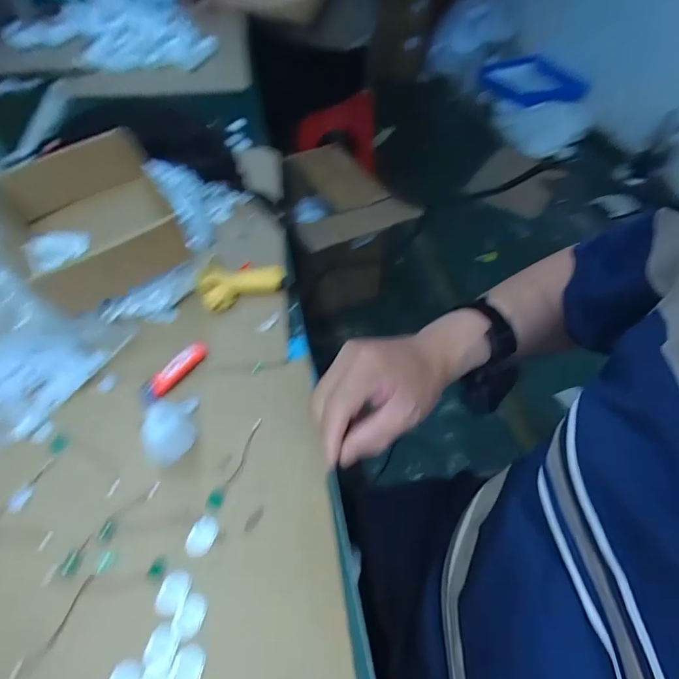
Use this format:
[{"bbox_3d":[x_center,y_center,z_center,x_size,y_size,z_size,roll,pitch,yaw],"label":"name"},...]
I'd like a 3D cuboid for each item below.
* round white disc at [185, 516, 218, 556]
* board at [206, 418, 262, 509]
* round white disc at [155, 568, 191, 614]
[{"bbox_3d":[-0.122,0.174,0.388,0.024,0.004,0.033,17,53,12],"label":"round white disc"},{"bbox_3d":[-0.101,0.119,0.429,0.015,0.009,0.094,18,53,13],"label":"board"},{"bbox_3d":[-0.136,0.206,0.358,0.022,0.004,0.031,13,52,9],"label":"round white disc"}]

